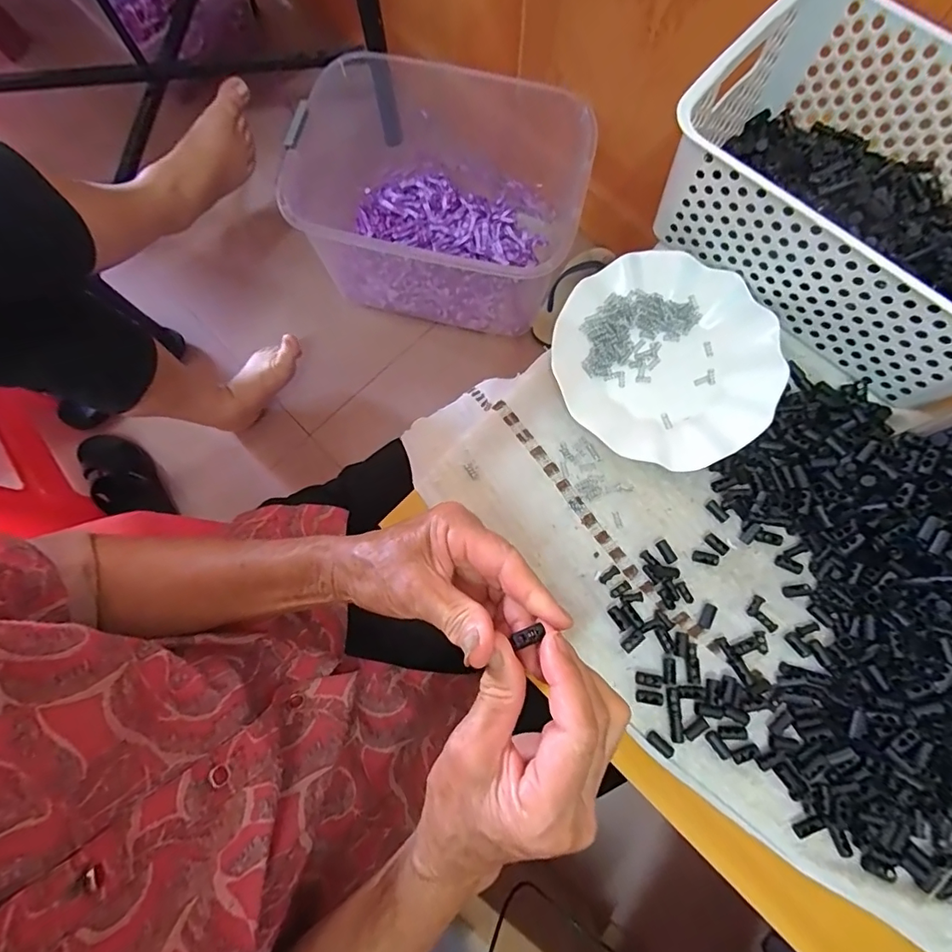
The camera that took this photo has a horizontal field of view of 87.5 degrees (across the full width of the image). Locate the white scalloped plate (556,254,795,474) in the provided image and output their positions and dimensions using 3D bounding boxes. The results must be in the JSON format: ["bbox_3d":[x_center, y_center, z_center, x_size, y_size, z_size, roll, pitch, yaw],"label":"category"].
[{"bbox_3d":[0.158,-0.098,0.418,0.177,0.019,0.182,0,78,1],"label":"white scalloped plate"}]

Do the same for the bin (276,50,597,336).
[{"bbox_3d":[-0.076,-0.516,0.921,0.522,0.252,0.413,21,79,5],"label":"bin"}]

